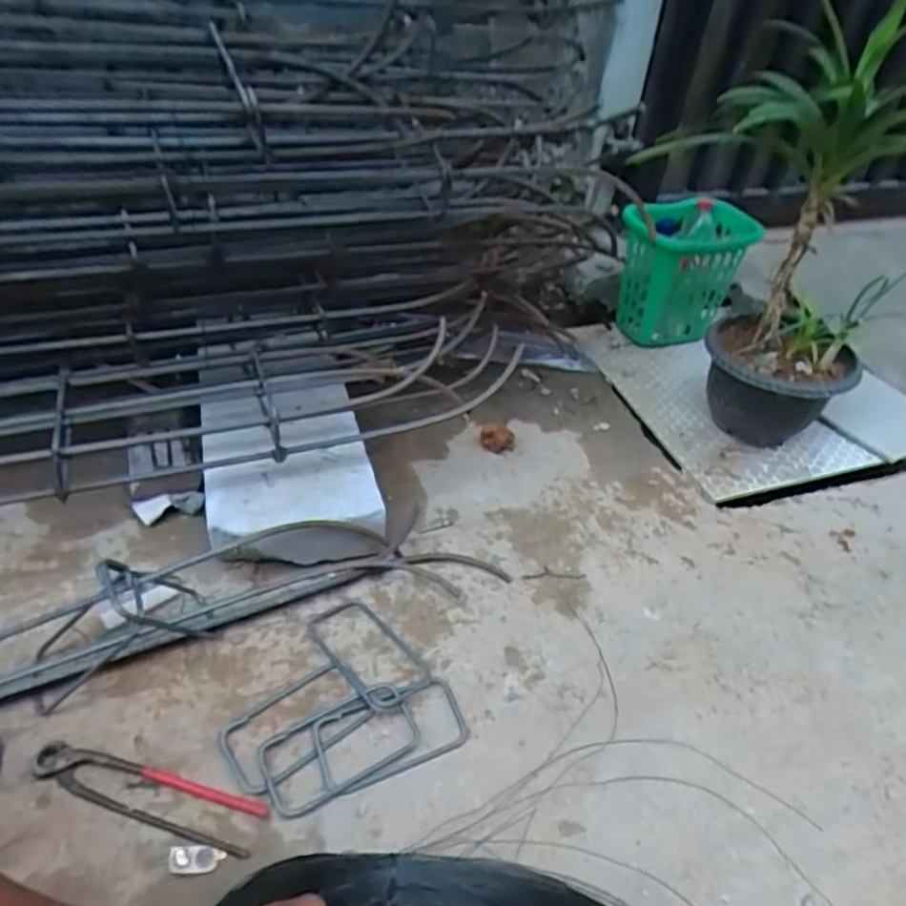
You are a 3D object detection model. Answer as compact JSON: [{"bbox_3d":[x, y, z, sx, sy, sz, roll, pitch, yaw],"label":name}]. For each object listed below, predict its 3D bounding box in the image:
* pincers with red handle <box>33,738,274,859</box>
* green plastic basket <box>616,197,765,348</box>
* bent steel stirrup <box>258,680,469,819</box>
[{"bbox_3d":[-0.272,0.303,0.578,0.209,0.016,0.043,13,41,9],"label":"pincers with red handle"},{"bbox_3d":[0.405,-0.313,1.179,0.196,0.255,0.129,-11,45,-19],"label":"green plastic basket"},{"bbox_3d":[-0.084,0.275,0.629,0.196,0.018,0.083,-14,44,-22],"label":"bent steel stirrup"}]

